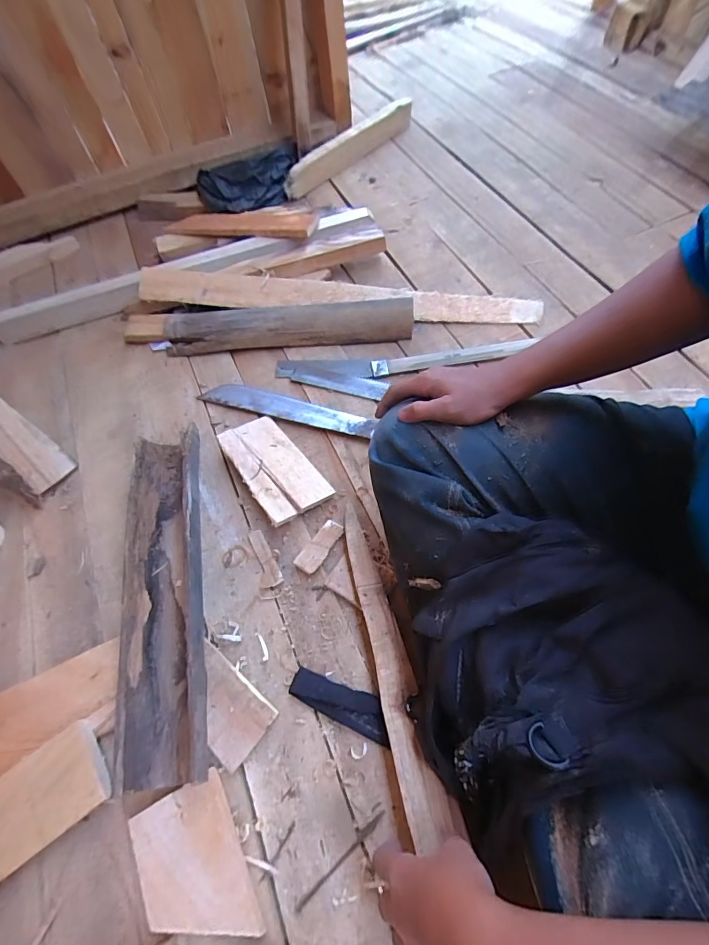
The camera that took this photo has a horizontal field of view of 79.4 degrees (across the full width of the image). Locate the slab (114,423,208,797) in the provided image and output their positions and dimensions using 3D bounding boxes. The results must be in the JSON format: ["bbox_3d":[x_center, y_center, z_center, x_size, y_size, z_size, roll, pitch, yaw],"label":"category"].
[{"bbox_3d":[-0.225,0.131,0.529,0.093,0.076,0.419,-12,60,-3],"label":"slab"}]

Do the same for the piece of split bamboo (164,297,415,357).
[{"bbox_3d":[-0.118,-0.260,0.752,0.431,0.035,0.078,-3,60,2],"label":"piece of split bamboo"}]

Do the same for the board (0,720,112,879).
[{"bbox_3d":[-0.374,0.366,0.423,0.250,0.015,0.084,-32,63,-14],"label":"board"}]

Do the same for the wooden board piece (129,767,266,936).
[{"bbox_3d":[-0.156,0.382,0.415,0.094,0.021,0.131,-27,62,-11],"label":"wooden board piece"}]

